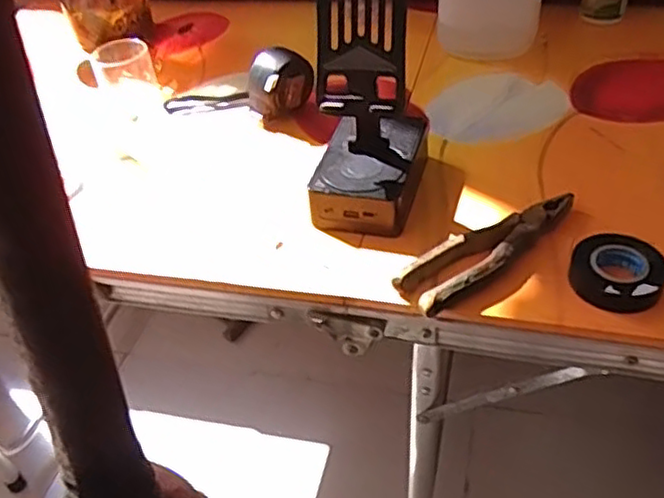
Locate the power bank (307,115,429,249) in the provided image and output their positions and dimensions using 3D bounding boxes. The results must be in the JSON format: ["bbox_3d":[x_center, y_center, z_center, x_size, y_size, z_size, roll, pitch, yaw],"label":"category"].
[{"bbox_3d":[0.033,-0.065,0.563,0.080,0.050,0.118,9,44,16],"label":"power bank"}]

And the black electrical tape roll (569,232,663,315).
[{"bbox_3d":[0.198,0.019,0.471,0.060,0.022,0.063,-3,42,3],"label":"black electrical tape roll"}]

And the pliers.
[{"bbox_3d":[0.118,-0.002,0.504,0.161,0.019,0.044,-29,47,-23],"label":"pliers"}]

